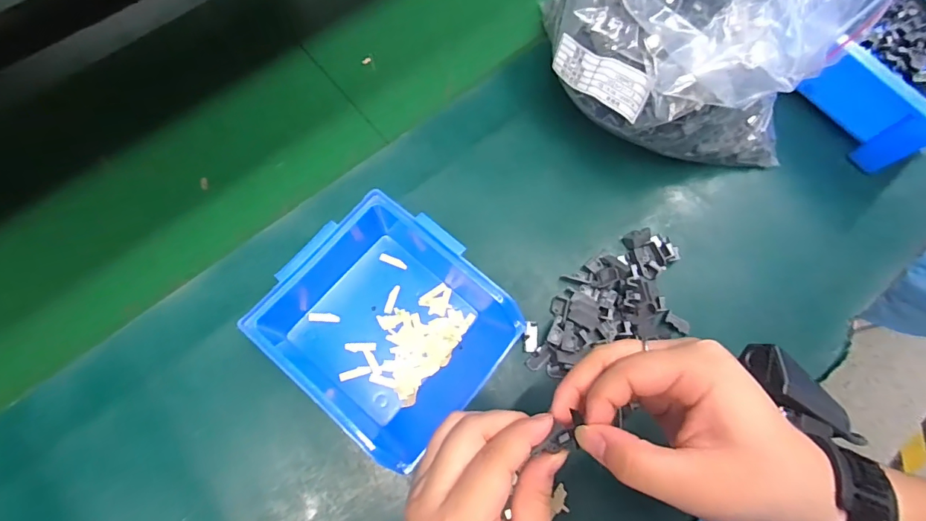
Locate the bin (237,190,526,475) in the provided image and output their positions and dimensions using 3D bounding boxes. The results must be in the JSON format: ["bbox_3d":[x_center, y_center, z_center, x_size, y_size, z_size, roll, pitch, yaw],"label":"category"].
[{"bbox_3d":[-0.054,0.038,0.312,0.142,0.070,0.125,42,77,13],"label":"bin"}]

